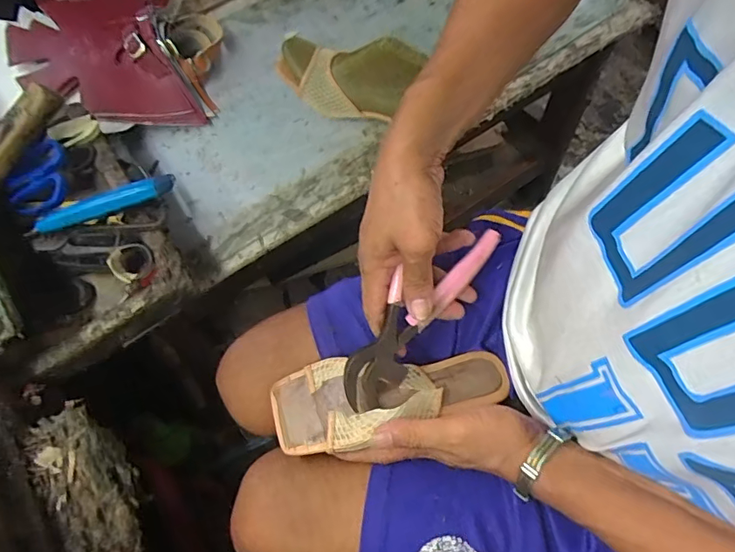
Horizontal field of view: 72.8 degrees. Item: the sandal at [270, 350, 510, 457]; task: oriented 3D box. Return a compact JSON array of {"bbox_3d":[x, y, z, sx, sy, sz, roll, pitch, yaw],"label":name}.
[{"bbox_3d":[0.023,0.102,0.444,0.211,0.057,0.080,-9,62,-10],"label":"sandal"}]

